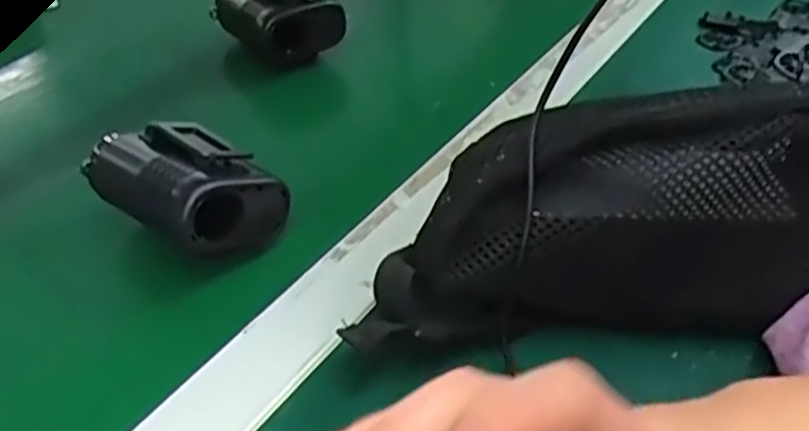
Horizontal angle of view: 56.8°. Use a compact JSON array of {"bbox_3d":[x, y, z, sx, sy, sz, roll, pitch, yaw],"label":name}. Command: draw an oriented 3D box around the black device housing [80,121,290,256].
[{"bbox_3d":[-0.114,-0.014,0.381,0.094,0.051,0.057,26,46,26],"label":"black device housing"}]

